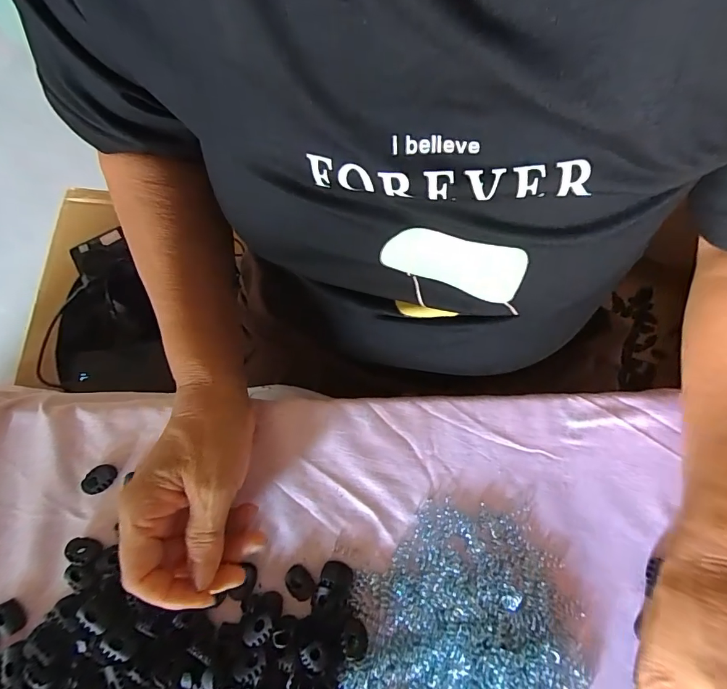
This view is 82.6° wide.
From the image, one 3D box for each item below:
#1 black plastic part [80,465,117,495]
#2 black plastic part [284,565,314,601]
[{"bbox_3d":[-0.191,0.097,0.300,0.023,0.008,0.017,-37,80,-8],"label":"black plastic part"},{"bbox_3d":[-0.044,0.166,0.287,0.022,0.008,0.016,37,79,7],"label":"black plastic part"}]

